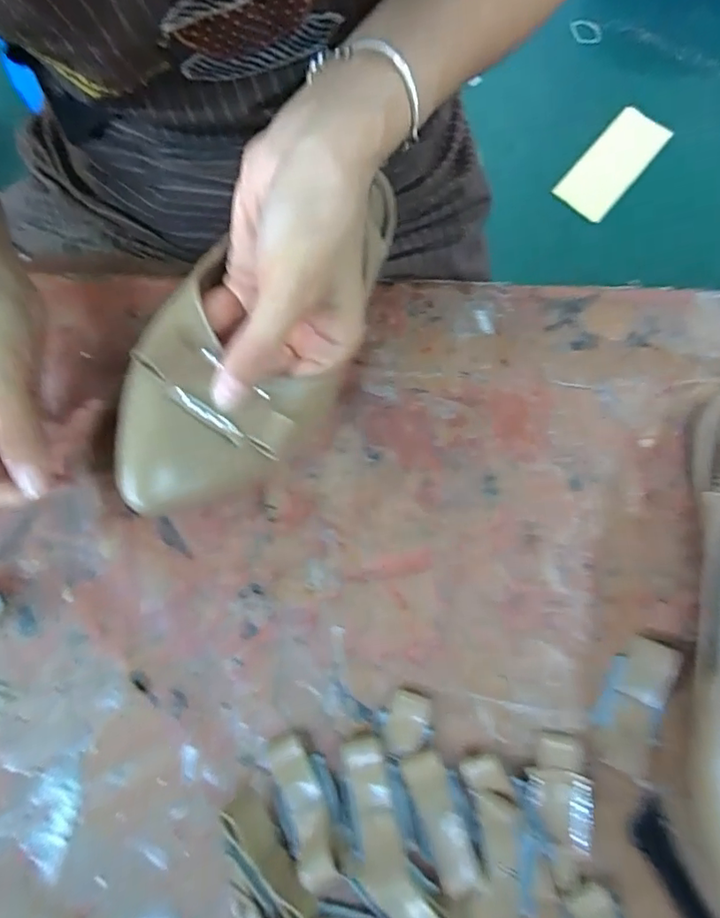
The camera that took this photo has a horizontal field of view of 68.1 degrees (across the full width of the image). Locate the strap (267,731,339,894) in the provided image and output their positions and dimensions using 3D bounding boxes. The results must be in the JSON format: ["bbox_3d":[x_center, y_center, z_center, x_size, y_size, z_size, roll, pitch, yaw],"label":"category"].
[{"bbox_3d":[-0.028,0.173,0.265,0.020,0.012,0.067,-22,62,-3],"label":"strap"}]

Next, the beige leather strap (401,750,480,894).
[{"bbox_3d":[0.040,0.180,0.263,0.020,0.008,0.065,-18,78,-3],"label":"beige leather strap"}]

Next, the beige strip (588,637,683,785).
[{"bbox_3d":[0.141,0.126,0.276,0.030,0.009,0.067,20,79,5],"label":"beige strip"}]

